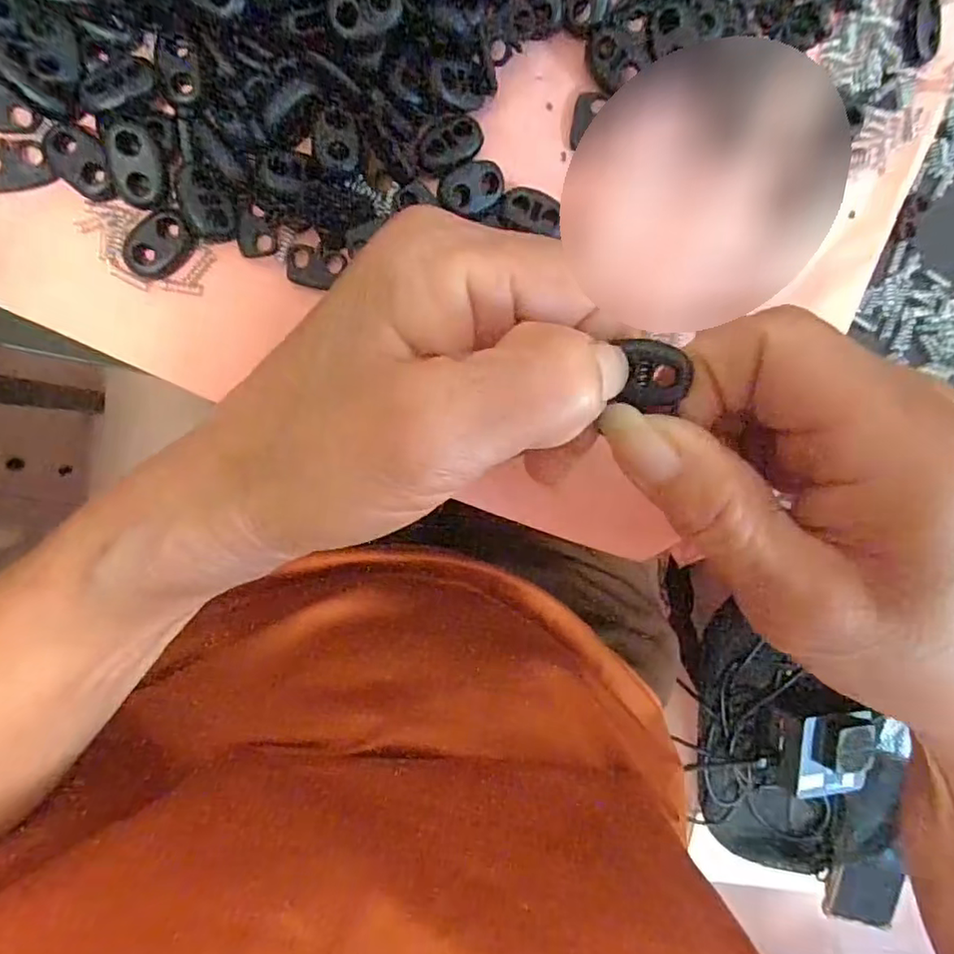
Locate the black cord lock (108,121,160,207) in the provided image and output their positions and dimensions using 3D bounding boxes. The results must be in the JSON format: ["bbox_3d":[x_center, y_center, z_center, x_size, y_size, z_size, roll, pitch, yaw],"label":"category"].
[{"bbox_3d":[-0.095,-0.087,0.165,0.012,0.005,0.020,-4,95,-8],"label":"black cord lock"}]

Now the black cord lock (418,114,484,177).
[{"bbox_3d":[-0.008,-0.102,0.180,0.023,0.004,0.013,-35,99,-4],"label":"black cord lock"}]

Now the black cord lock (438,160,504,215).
[{"bbox_3d":[-0.001,-0.090,0.182,0.021,0.004,0.015,-29,98,-5],"label":"black cord lock"}]

